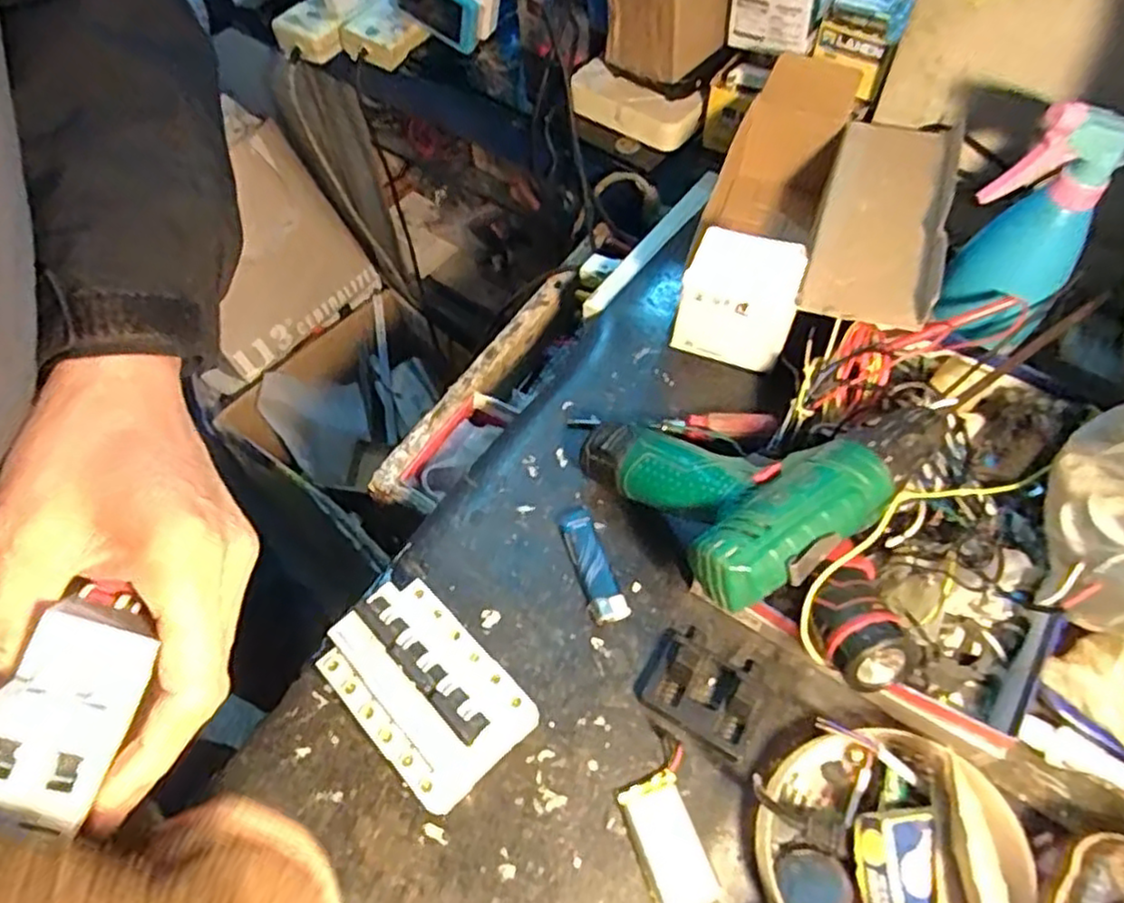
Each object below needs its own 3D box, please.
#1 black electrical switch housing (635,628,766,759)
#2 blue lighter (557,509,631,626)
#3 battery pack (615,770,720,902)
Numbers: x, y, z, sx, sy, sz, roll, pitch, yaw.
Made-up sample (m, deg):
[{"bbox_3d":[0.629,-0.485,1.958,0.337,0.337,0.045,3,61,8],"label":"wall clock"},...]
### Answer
[{"bbox_3d":[0.085,0.141,0.434,0.072,0.025,0.055,26,63,18],"label":"black electrical switch housing"},{"bbox_3d":[0.020,0.075,0.484,0.024,0.012,0.083,-18,59,-8],"label":"blue lighter"},{"bbox_3d":[0.058,0.219,0.400,0.034,0.008,0.069,-18,59,-9],"label":"battery pack"}]

